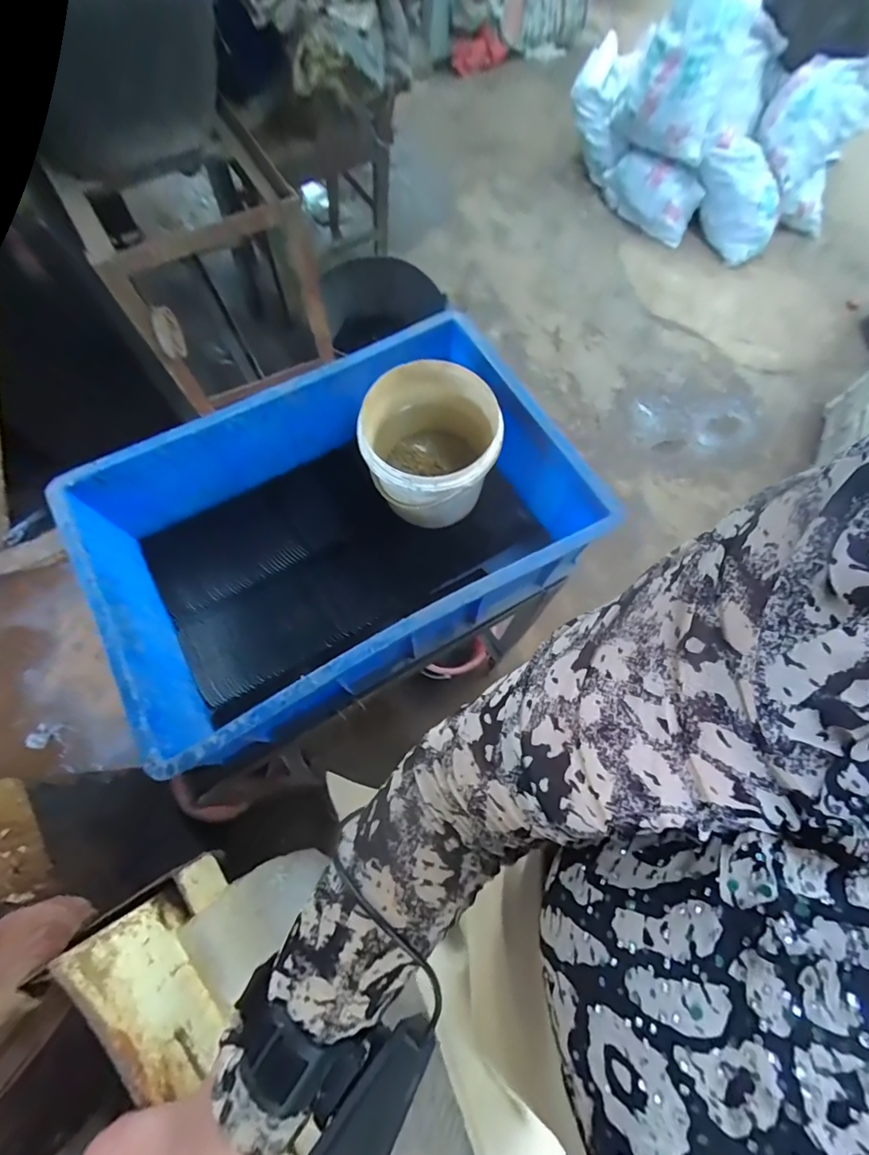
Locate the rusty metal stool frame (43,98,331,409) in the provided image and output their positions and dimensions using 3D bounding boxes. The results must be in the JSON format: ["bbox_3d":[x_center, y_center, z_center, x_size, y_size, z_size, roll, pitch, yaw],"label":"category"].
[{"bbox_3d":[-0.488,-0.656,1.046,0.390,0.379,0.365,-32,74,-13],"label":"rusty metal stool frame"}]

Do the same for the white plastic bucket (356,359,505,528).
[{"bbox_3d":[-0.006,-0.146,0.592,0.154,0.162,0.151,1,70,-2],"label":"white plastic bucket"}]

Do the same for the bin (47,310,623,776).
[{"bbox_3d":[-0.110,-0.057,0.568,0.506,0.172,0.335,-28,73,-12],"label":"bin"}]

